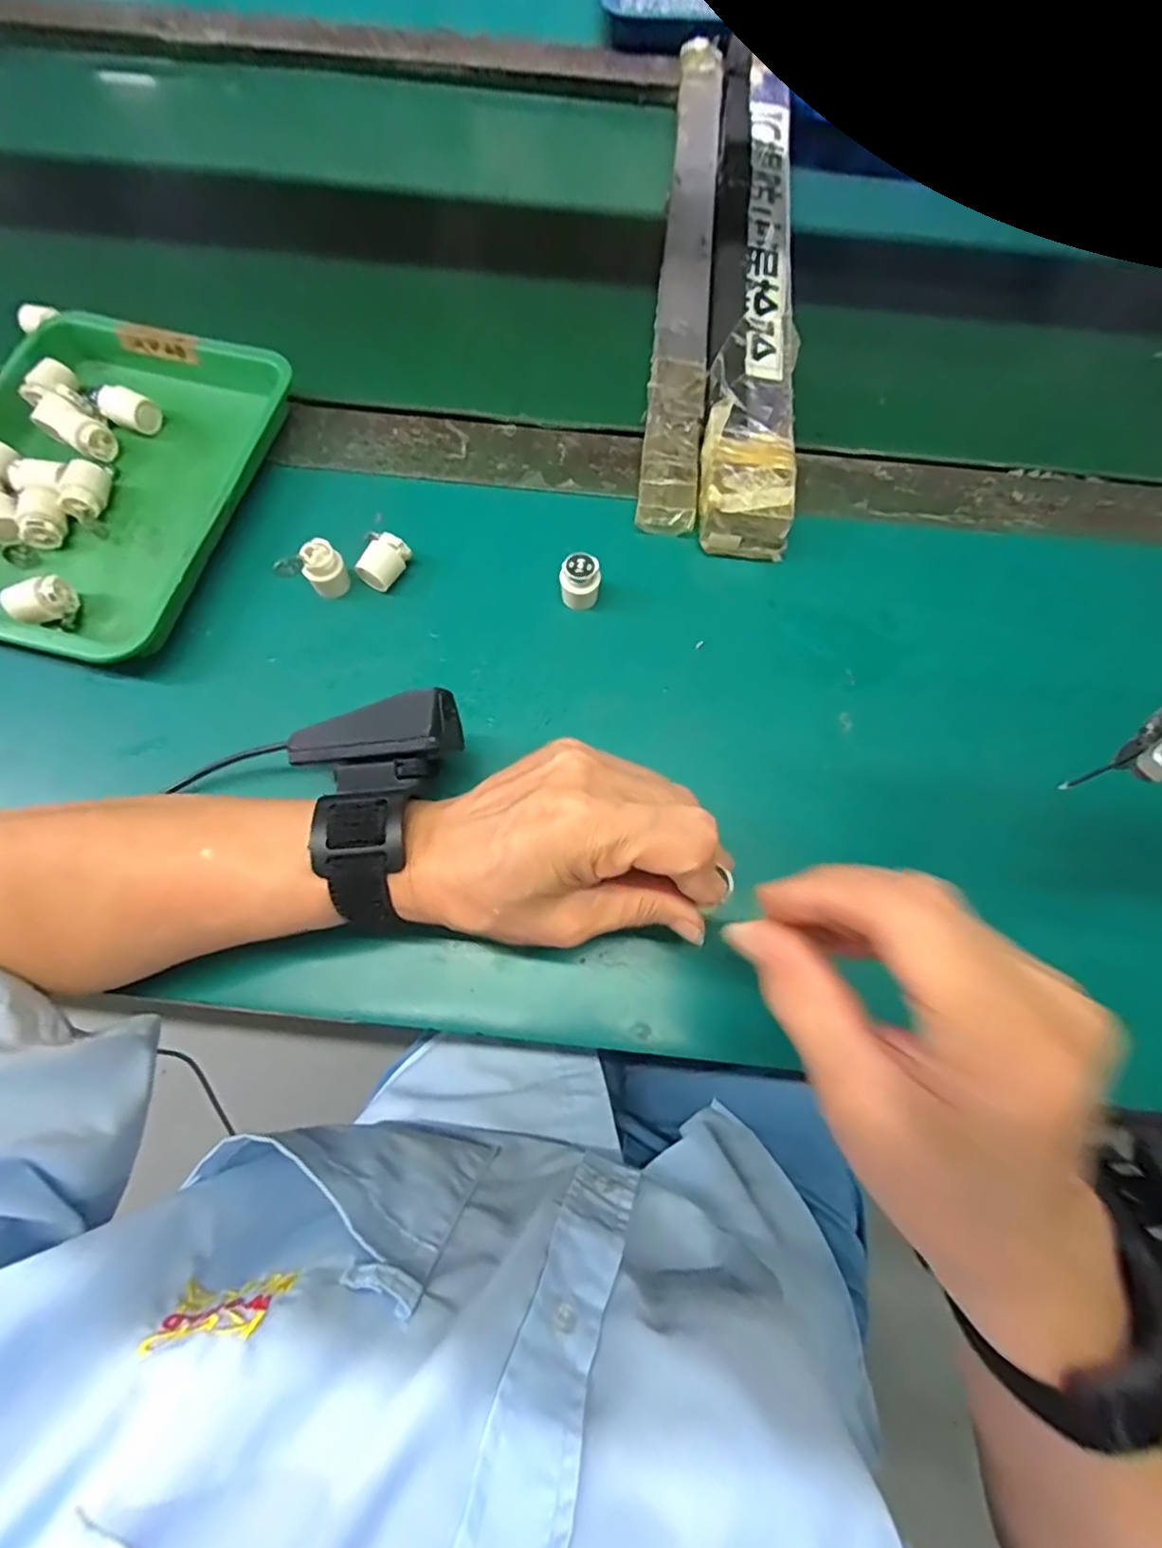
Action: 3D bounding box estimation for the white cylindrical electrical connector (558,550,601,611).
[{"bbox_3d":[0.000,-0.104,0.333,0.021,0.030,0.017,0,71,-2],"label":"white cylindrical electrical connector"}]

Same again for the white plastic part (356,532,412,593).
[{"bbox_3d":[-0.110,-0.117,0.338,0.018,0.018,0.029,30,72,9],"label":"white plastic part"}]

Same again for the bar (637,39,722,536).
[{"bbox_3d":[0.076,-0.381,0.435,0.033,0.019,0.504,6,70,1],"label":"bar"}]

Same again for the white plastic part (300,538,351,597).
[{"bbox_3d":[-0.138,-0.112,0.329,0.018,0.023,0.019,0,71,-2],"label":"white plastic part"}]

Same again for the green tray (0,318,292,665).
[{"bbox_3d":[-0.273,-0.165,0.347,0.159,0.028,0.213,13,71,3],"label":"green tray"}]

